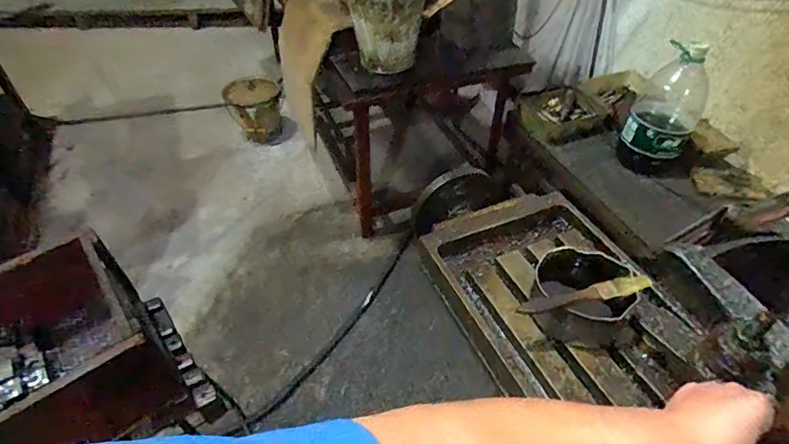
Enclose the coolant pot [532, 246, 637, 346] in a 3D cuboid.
[{"bbox_3d":[0.214,0.083,0.551,0.108,0.064,0.109,0,46,0],"label":"coolant pot"}]

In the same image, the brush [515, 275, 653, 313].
[{"bbox_3d":[0.211,0.081,0.523,0.157,0.017,0.021,-9,46,-9],"label":"brush"}]

